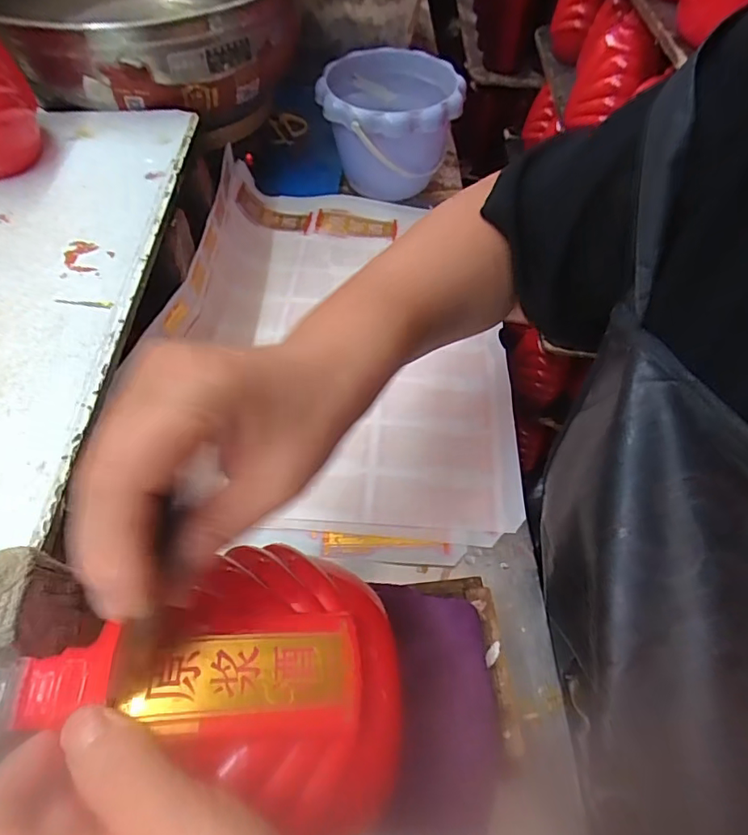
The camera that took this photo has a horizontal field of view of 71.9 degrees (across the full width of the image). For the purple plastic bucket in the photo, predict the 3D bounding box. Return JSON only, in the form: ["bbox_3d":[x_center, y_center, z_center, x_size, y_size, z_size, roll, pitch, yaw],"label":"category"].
[{"bbox_3d":[0.017,-0.343,0.614,0.151,0.113,0.162,0,58,0],"label":"purple plastic bucket"}]

